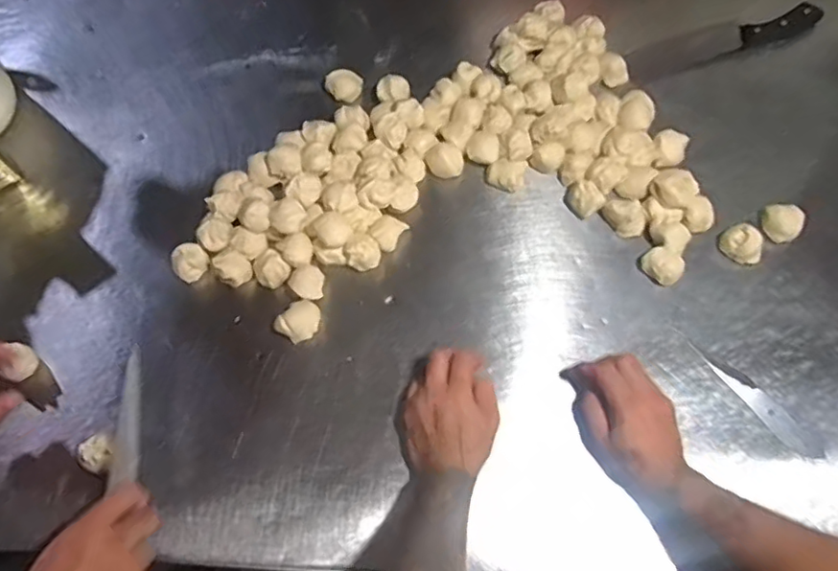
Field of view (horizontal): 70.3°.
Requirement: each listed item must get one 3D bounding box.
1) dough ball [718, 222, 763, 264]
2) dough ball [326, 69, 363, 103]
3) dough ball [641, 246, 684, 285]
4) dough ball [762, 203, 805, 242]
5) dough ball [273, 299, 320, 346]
[{"bbox_3d":[0.387,-0.050,0.711,0.036,0.039,0.049,-42,72,-14],"label":"dough ball"},{"bbox_3d":[-0.103,-0.277,0.817,0.048,0.032,0.044,-1,67,2],"label":"dough ball"},{"bbox_3d":[0.286,-0.020,0.704,0.044,0.034,0.036,27,70,13],"label":"dough ball"},{"bbox_3d":[0.439,-0.076,0.722,0.046,0.028,0.042,-1,67,2],"label":"dough ball"},{"bbox_3d":[-0.137,0.042,0.693,0.041,0.028,0.048,29,71,13],"label":"dough ball"}]

